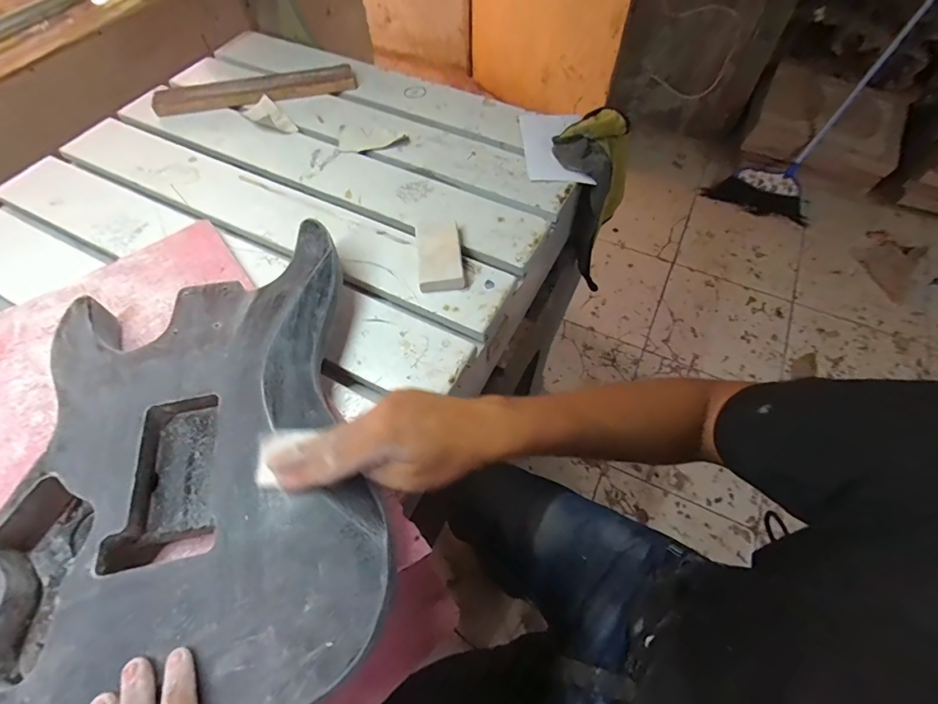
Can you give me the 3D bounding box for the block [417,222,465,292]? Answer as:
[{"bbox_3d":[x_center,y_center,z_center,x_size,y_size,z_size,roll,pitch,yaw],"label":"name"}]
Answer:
[{"bbox_3d":[-0.035,-0.115,0.513,0.051,0.025,0.093,-6,59,-3],"label":"block"}]

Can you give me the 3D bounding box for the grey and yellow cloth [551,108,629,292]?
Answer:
[{"bbox_3d":[0.185,-0.245,0.704,0.112,0.236,0.146,13,60,8],"label":"grey and yellow cloth"}]

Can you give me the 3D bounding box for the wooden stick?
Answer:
[{"bbox_3d":[-0.333,-0.409,0.693,0.303,0.021,0.047,-11,59,-6],"label":"wooden stick"}]

